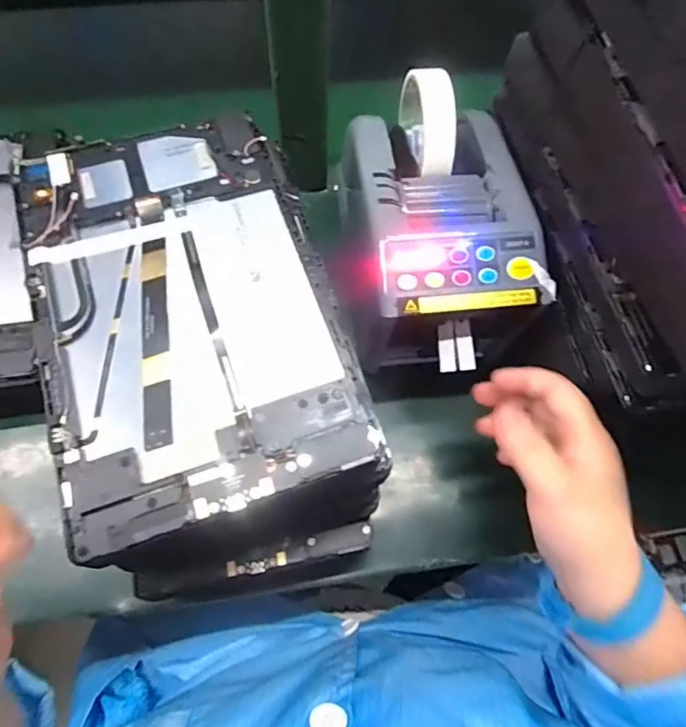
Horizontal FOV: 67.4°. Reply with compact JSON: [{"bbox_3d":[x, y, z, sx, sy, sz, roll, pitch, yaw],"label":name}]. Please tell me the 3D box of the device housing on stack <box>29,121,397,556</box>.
[{"bbox_3d":[-0.084,-0.034,0.277,0.151,0.008,0.240,-15,68,-8],"label":"device housing on stack"}]

